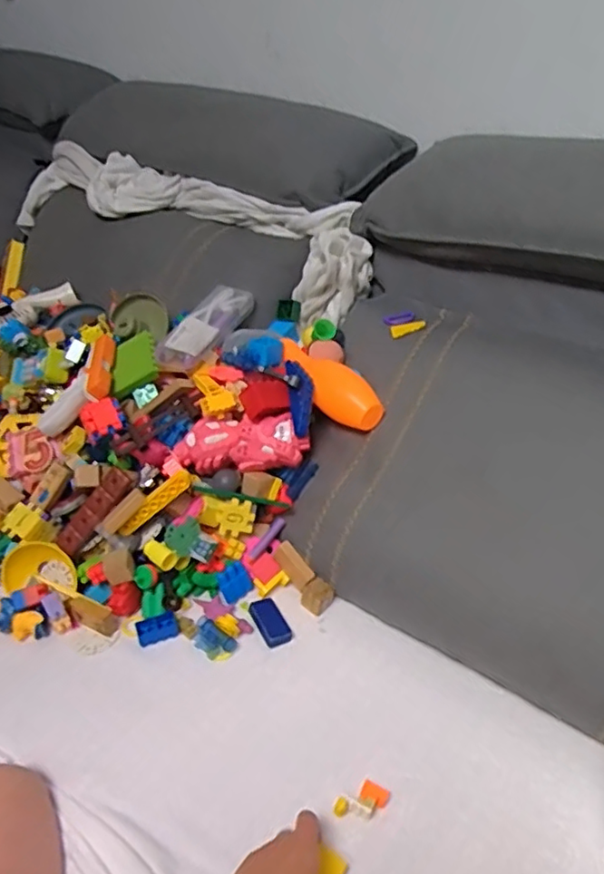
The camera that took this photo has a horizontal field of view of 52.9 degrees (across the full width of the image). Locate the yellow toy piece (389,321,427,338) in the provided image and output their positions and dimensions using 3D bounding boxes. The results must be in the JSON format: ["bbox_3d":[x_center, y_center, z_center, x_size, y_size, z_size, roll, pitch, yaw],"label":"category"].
[{"bbox_3d":[0.147,-0.151,0.842,0.051,0.009,0.021,-17,40,-1],"label":"yellow toy piece"}]

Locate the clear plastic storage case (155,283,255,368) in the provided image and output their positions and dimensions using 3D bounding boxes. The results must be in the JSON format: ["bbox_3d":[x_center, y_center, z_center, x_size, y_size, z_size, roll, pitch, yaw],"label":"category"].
[{"bbox_3d":[-0.136,-0.161,0.870,0.062,0.035,0.184,16,40,18],"label":"clear plastic storage case"}]

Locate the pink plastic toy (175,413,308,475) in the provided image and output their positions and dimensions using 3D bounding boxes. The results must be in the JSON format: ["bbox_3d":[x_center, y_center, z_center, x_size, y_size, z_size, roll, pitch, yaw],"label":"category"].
[{"bbox_3d":[-0.081,0.007,0.791,0.174,0.052,0.055,1,38,0],"label":"pink plastic toy"}]

